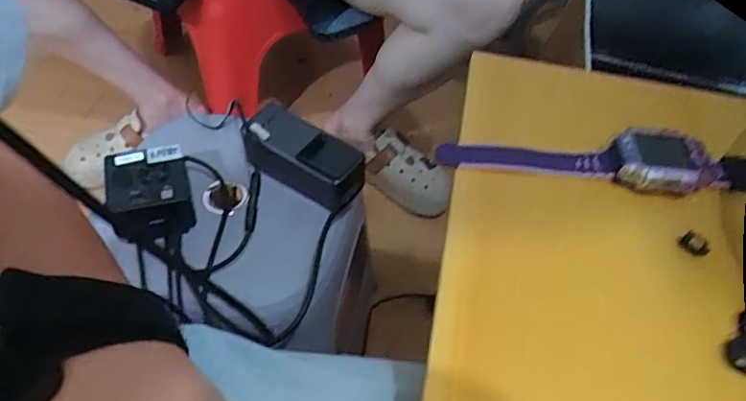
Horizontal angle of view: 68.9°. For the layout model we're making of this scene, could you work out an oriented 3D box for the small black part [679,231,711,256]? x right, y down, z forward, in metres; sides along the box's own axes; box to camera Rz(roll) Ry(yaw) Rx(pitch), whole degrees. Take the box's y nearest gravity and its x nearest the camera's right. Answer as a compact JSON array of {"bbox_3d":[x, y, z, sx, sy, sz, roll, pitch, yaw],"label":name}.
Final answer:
[{"bbox_3d":[0.183,0.026,0.310,0.015,0.008,0.011,38,58,24],"label":"small black part"}]

